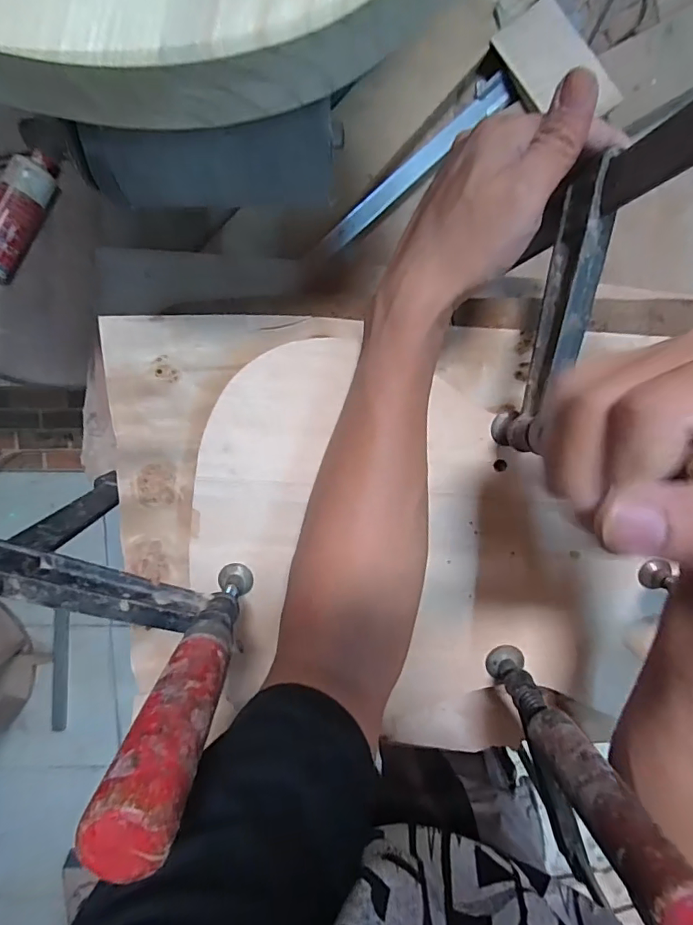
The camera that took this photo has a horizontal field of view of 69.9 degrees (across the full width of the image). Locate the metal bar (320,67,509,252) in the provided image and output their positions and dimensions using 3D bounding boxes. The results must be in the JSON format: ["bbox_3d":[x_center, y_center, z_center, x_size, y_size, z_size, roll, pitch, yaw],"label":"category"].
[{"bbox_3d":[0.061,-0.265,0.445,0.208,0.013,0.024,-42,97,5],"label":"metal bar"}]

